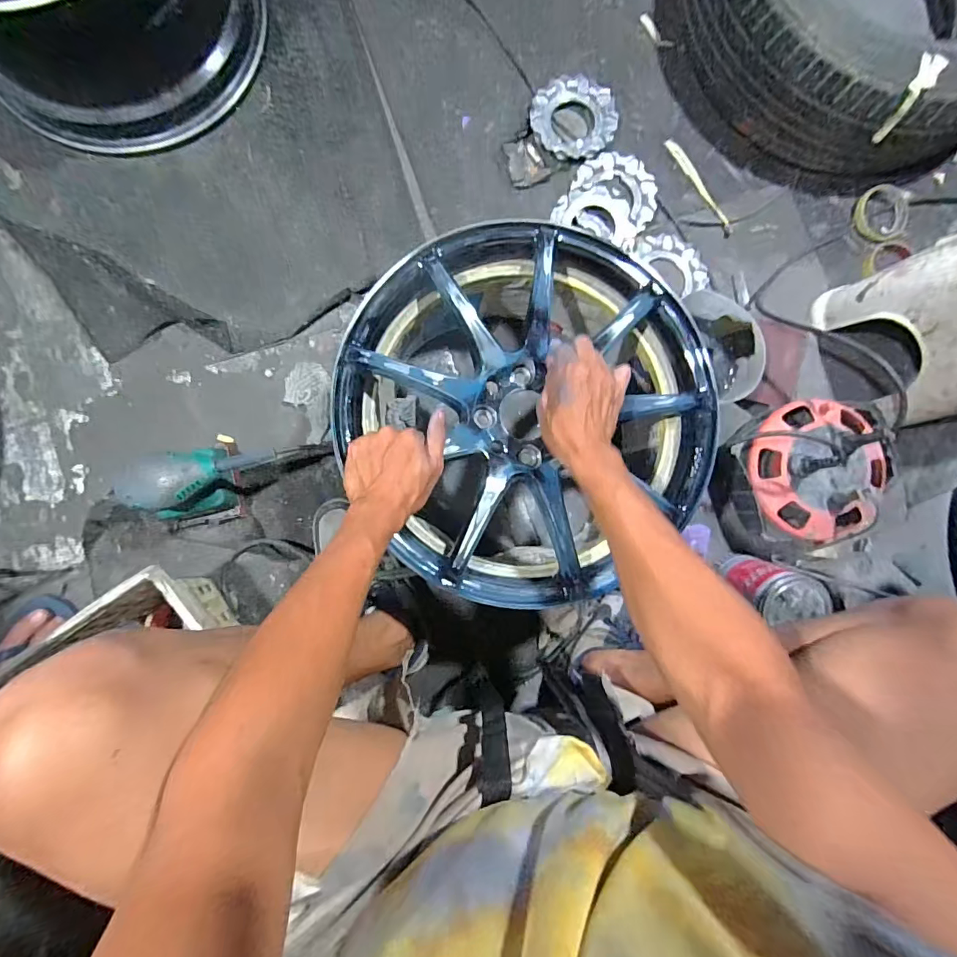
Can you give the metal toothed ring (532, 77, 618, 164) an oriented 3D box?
[{"bbox_3d":[0.153,-0.576,0.746,0.133,0.018,0.129,0,88,-2],"label":"metal toothed ring"}]

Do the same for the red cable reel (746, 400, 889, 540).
[{"bbox_3d":[0.503,-0.010,0.696,0.214,0.118,0.203,9,88,-2],"label":"red cable reel"}]

